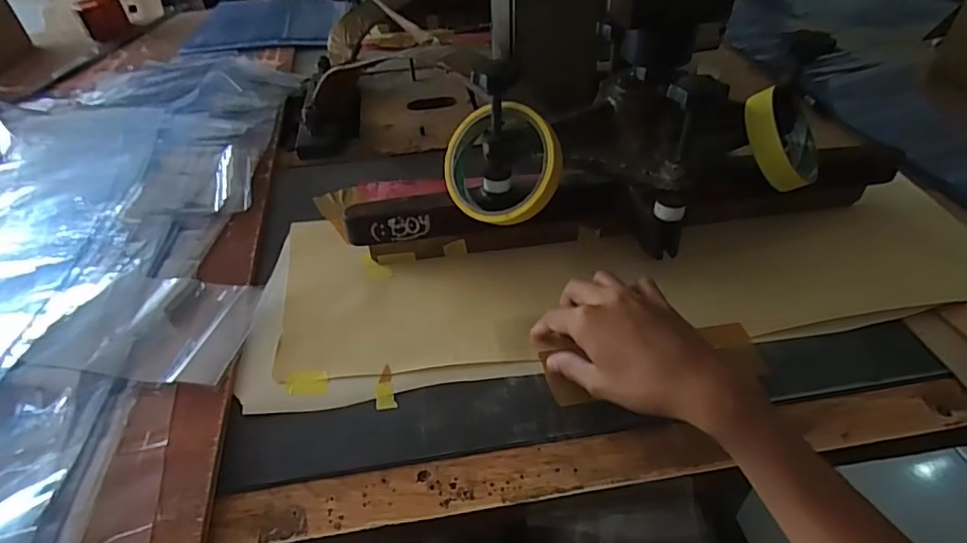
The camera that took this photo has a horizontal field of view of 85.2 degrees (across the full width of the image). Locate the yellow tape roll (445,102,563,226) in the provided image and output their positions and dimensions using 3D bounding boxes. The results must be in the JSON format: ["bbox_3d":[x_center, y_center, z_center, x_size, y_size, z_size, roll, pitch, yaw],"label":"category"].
[{"bbox_3d":[0.014,-0.085,0.415,0.092,0.091,0.021,-4,-4,27],"label":"yellow tape roll"}]

